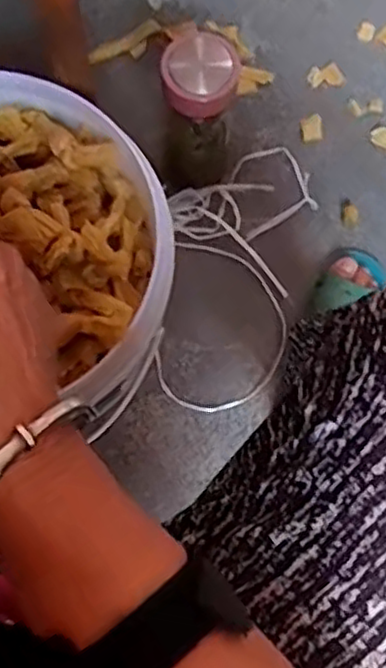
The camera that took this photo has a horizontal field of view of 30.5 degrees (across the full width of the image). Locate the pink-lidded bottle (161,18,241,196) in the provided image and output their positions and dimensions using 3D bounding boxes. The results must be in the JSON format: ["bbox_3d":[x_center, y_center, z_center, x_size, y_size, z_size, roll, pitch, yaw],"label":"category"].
[{"bbox_3d":[0.004,-0.209,0.695,0.070,0.183,0.070,4,76,-1],"label":"pink-lidded bottle"}]

